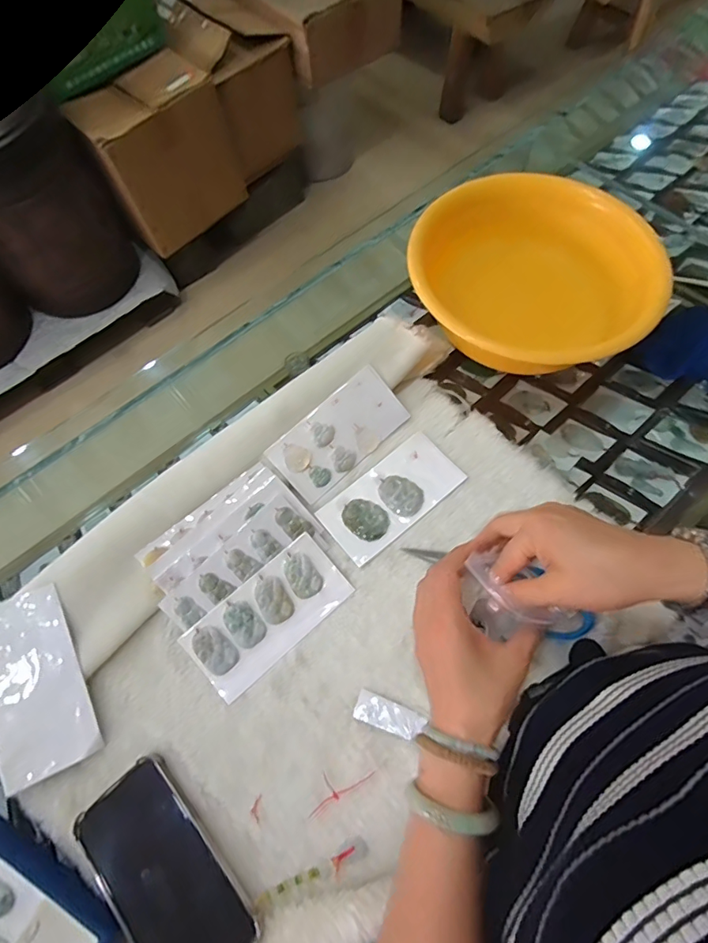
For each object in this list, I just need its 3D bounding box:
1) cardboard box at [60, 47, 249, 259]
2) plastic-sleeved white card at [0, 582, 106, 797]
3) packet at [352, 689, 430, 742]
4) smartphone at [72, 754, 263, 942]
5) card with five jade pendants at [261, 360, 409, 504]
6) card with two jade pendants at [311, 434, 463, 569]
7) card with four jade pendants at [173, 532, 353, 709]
[{"bbox_3d":[-0.596,-0.999,1.523,0.416,0.404,0.237,-37,70,-15],"label":"cardboard box"},{"bbox_3d":[-0.289,0.189,0.430,0.078,0.011,0.155,-21,78,-22],"label":"plastic-sleeved white card"},{"bbox_3d":[0.032,0.220,0.428,0.061,0.004,0.025,16,64,16],"label":"packet"},{"bbox_3d":[-0.150,0.319,0.376,0.079,0.014,0.160,-40,71,-15],"label":"smartphone"},{"bbox_3d":[-0.016,-0.042,0.533,0.153,0.007,0.076,-42,98,-11],"label":"card with five jade pendants"},{"bbox_3d":[0.041,0.025,0.519,0.155,0.008,0.077,-38,69,-15],"label":"card with two jade pendants"},{"bbox_3d":[-0.082,0.138,0.464,0.155,0.007,0.077,-40,87,-17],"label":"card with four jade pendants"}]

